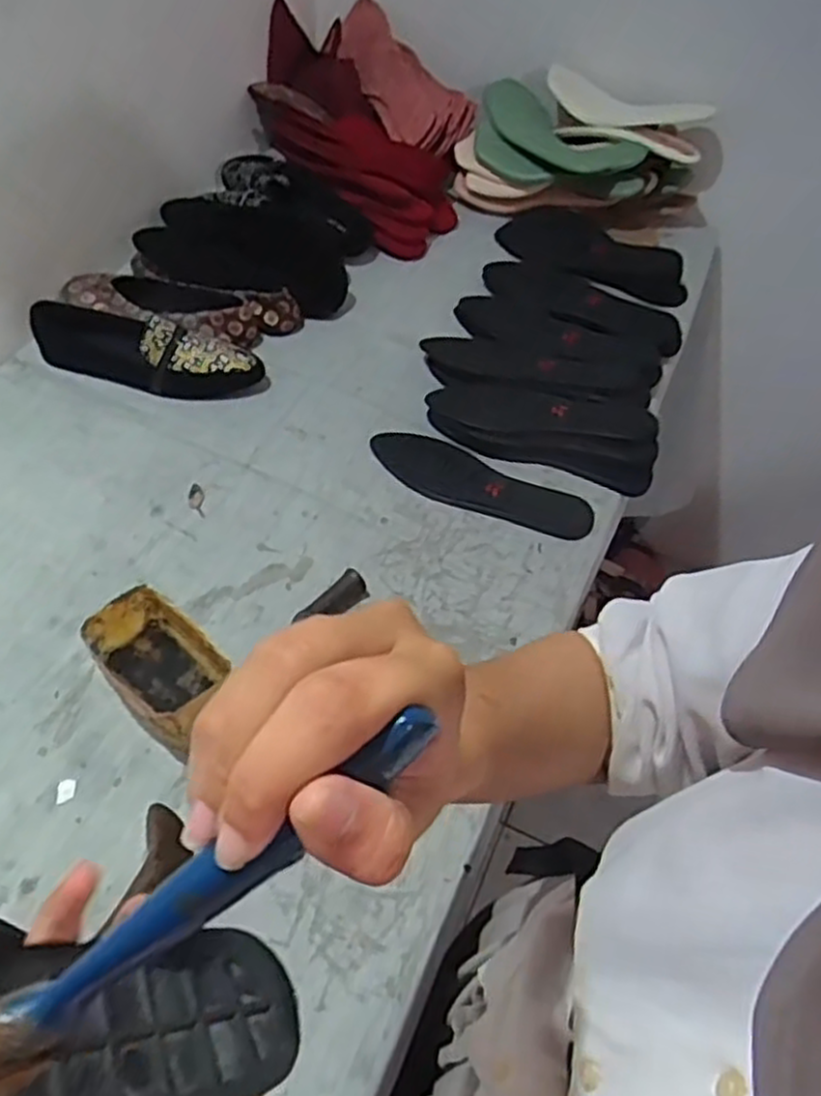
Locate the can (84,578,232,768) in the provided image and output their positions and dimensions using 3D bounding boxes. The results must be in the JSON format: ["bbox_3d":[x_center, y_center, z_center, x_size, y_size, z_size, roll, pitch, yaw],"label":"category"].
[{"bbox_3d":[-0.200,0.098,0.627,0.081,0.066,0.129,-34,62,-26],"label":"can"}]

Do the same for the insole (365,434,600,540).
[{"bbox_3d":[0.072,-0.069,0.813,0.244,0.012,0.071,24,54,14],"label":"insole"}]

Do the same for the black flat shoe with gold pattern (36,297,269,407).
[{"bbox_3d":[-0.294,-0.225,0.861,0.263,0.062,0.073,16,53,8],"label":"black flat shoe with gold pattern"}]

